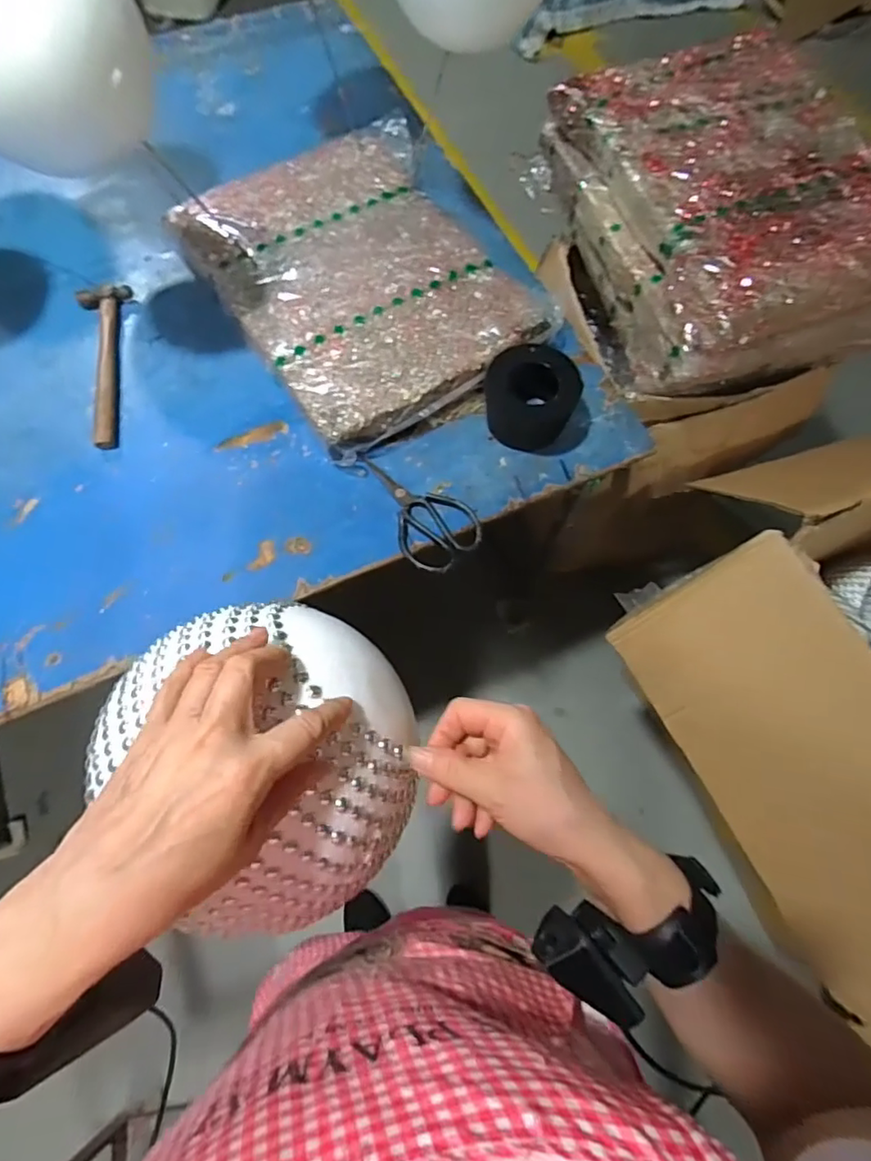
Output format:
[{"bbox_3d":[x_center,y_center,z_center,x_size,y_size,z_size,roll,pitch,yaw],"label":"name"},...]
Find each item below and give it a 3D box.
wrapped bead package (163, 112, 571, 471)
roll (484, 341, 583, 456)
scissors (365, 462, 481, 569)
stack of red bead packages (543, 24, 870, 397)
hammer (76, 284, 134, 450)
[{"bbox_3d":[-0.098,-0.441,0.831,0.397,0.061,0.521,-31,70,-13],"label":"wrapped bead package"},{"bbox_3d":[0.120,-0.230,0.729,0.114,0.081,0.105,9,67,3],"label":"roll"},{"bbox_3d":[-0.020,-0.089,0.703,0.094,0.012,0.168,-33,71,-14],"label":"scissors"},{"bbox_3d":[0.434,-0.536,0.856,0.401,0.165,0.517,-14,67,-7],"label":"stack of red bead packages"},{"bbox_3d":[-0.446,-0.295,0.783,0.067,0.021,0.271,-12,67,-6],"label":"hammer"}]

